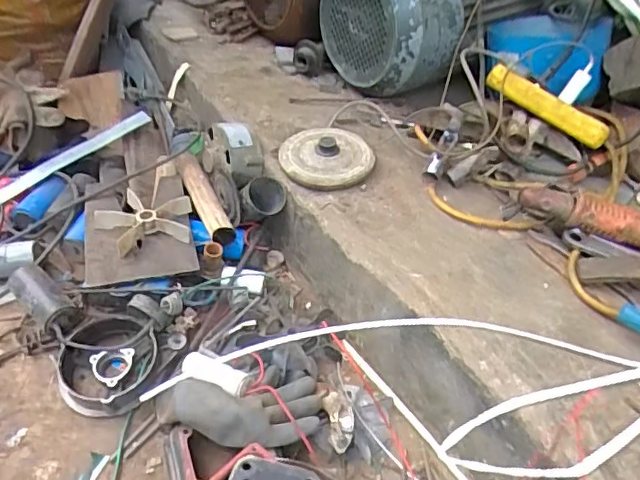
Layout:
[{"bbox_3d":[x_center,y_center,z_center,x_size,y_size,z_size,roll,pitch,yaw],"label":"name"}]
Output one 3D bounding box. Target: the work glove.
[{"bbox_3d":[-0.091,0.191,0.642,0.189,0.050,0.097,-1,40,-10],"label":"work glove"}]

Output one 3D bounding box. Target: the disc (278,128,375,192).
[{"bbox_3d":[0.015,-0.133,0.851,0.130,0.037,0.126,4,39,-3],"label":"disc"}]

